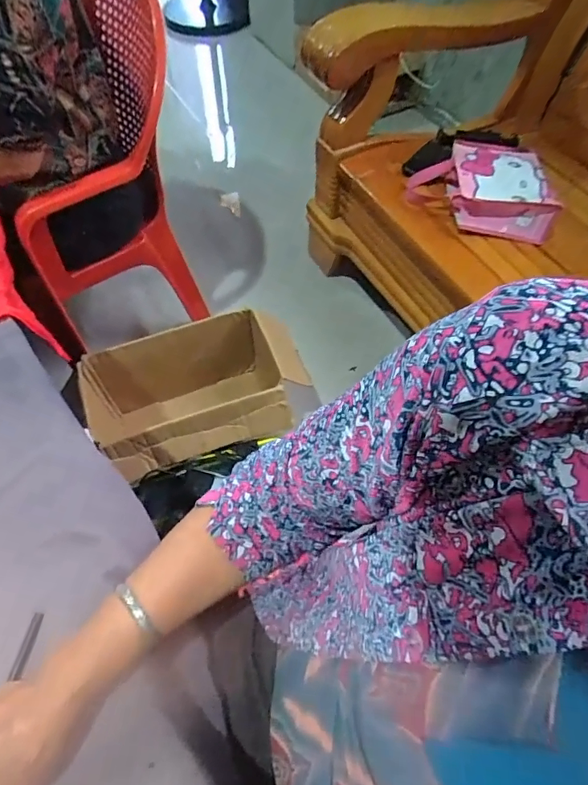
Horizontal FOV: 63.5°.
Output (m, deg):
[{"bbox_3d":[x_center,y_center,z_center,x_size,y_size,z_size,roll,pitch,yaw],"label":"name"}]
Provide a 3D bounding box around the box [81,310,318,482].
[{"bbox_3d":[-0.182,0.024,1.000,0.401,0.213,0.263,-18,59,-11],"label":"box"}]

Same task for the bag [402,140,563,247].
[{"bbox_3d":[0.381,-0.436,0.980,0.279,0.065,0.246,10,58,6],"label":"bag"}]

